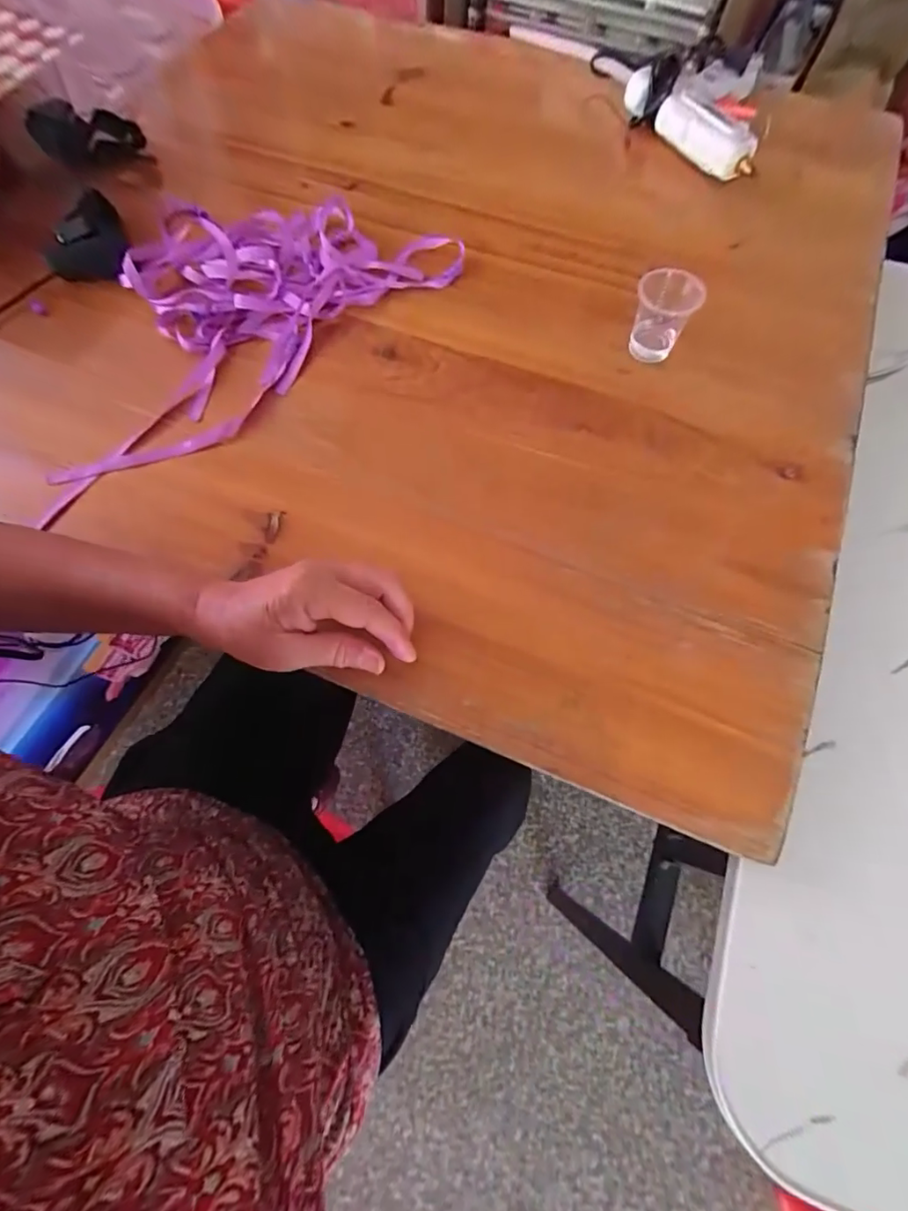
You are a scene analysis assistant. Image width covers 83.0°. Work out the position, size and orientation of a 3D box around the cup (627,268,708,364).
[{"bbox_3d":[0.170,-0.237,0.424,0.048,0.052,0.047,0,68,1],"label":"cup"}]

